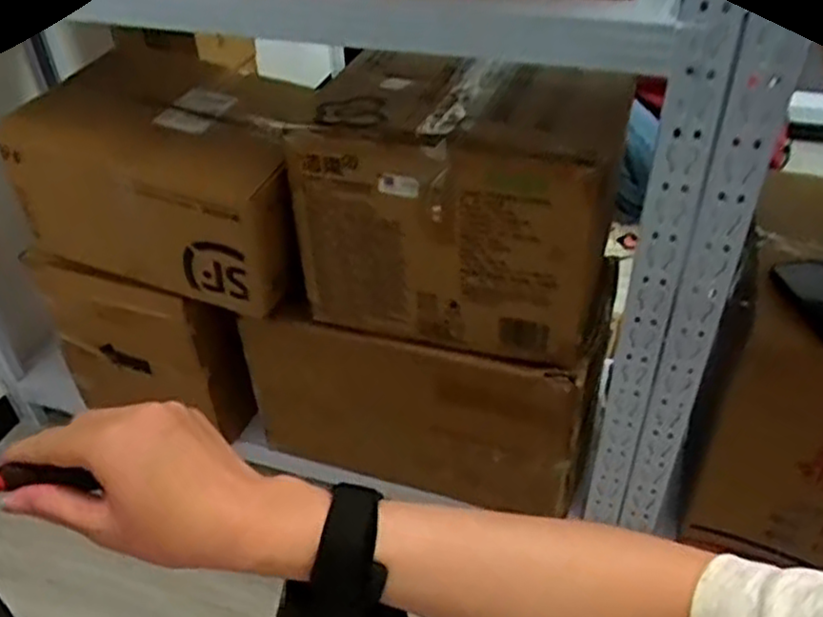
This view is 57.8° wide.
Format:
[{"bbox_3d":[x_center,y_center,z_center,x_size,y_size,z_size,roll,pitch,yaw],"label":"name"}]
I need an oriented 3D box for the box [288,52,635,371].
[{"bbox_3d":[0.065,-0.160,1.027,0.392,0.298,0.332,8,43,15],"label":"box"}]

